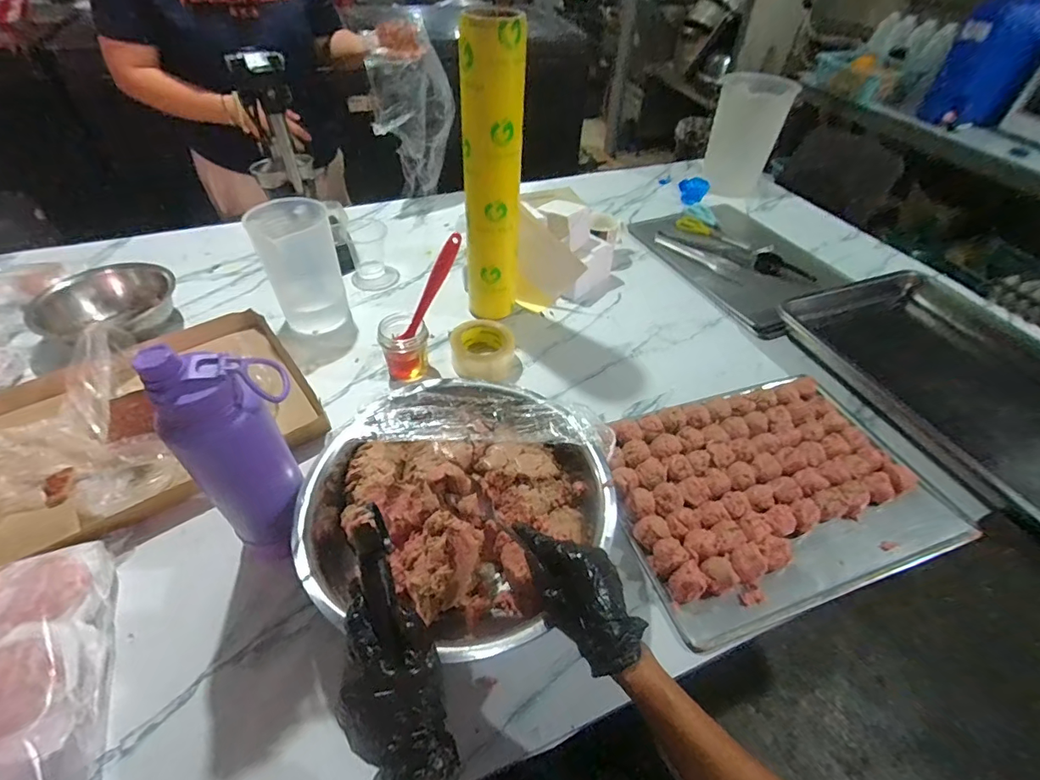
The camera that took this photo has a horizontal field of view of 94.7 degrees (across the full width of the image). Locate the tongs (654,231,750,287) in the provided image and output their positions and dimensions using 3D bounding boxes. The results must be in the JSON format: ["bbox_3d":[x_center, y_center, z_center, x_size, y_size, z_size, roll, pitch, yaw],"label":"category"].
[{"bbox_3d":[0.432,-0.323,1.126,0.082,0.031,0.241,-26,52,-26],"label":"tongs"}]

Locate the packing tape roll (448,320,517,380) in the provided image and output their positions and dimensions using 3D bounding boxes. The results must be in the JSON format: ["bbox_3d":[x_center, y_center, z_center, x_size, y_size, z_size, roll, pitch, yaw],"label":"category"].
[{"bbox_3d":[-0.062,-0.077,0.836,0.114,0.053,0.125,1,45,-1],"label":"packing tape roll"}]

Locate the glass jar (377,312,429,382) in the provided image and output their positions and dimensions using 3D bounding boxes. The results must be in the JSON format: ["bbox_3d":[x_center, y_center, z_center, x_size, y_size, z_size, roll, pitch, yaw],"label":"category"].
[{"bbox_3d":[-0.194,-0.074,0.805,0.075,0.089,0.078,1,45,-1],"label":"glass jar"}]

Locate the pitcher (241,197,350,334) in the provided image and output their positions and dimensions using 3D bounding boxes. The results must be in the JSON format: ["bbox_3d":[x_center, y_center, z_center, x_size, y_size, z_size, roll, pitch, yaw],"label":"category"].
[{"bbox_3d":[-0.383,-0.227,0.871,0.142,0.191,0.139,1,45,-1],"label":"pitcher"}]

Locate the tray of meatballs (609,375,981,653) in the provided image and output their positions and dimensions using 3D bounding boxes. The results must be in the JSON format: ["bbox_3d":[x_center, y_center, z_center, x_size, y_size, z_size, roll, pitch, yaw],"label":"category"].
[{"bbox_3d":[0.357,0.130,0.687,0.456,0.044,0.315,-13,47,-15],"label":"tray of meatballs"}]

